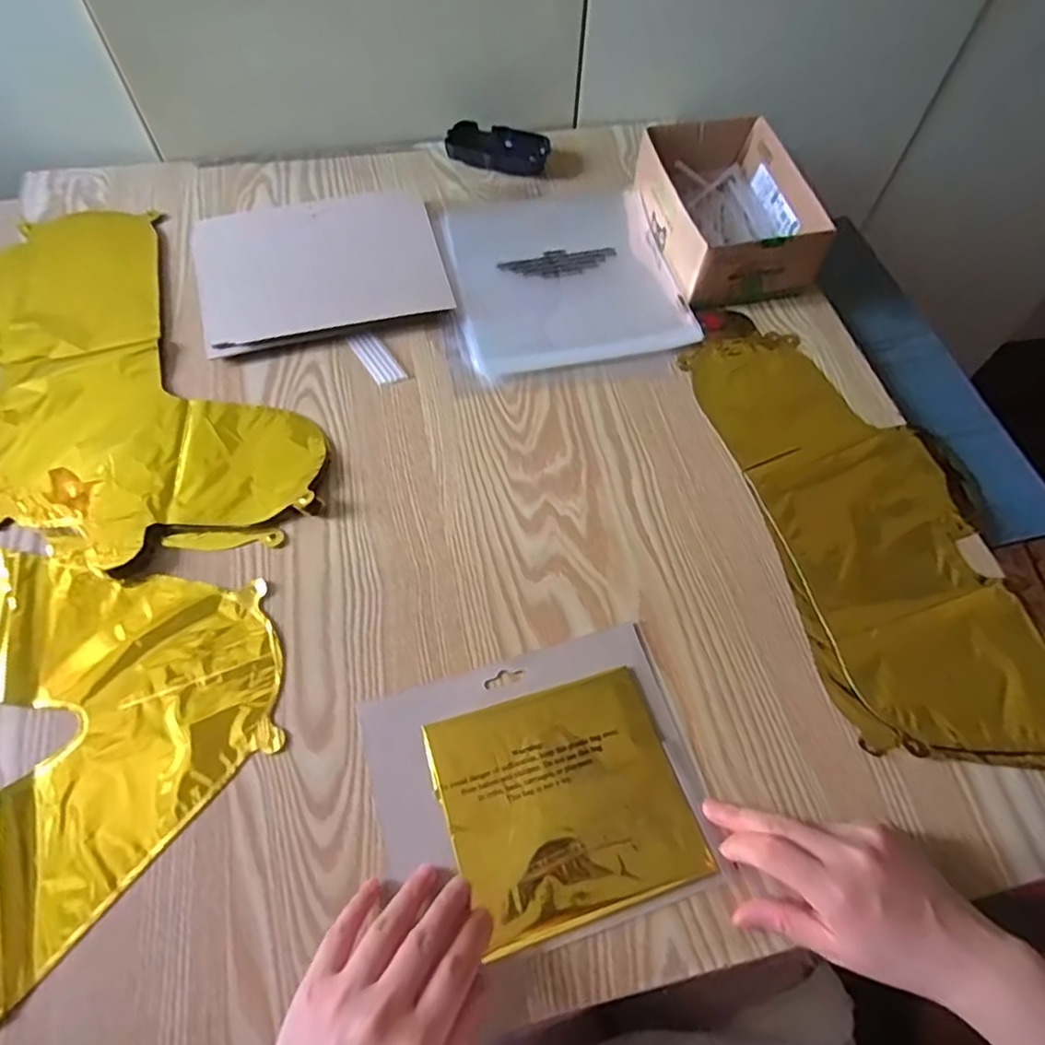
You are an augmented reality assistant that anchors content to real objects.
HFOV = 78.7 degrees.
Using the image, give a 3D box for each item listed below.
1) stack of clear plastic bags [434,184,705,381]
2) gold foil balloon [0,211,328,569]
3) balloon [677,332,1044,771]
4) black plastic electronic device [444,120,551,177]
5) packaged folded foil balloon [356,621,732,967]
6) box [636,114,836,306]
[{"bbox_3d":[0.033,-0.246,0.612,0.204,0.012,0.238,-11,62,-8],"label":"stack of clear plastic bags"},{"bbox_3d":[-0.350,-0.120,0.531,0.220,0.011,0.416,-33,67,-18],"label":"gold foil balloon"},{"bbox_3d":[0.273,-0.004,0.482,0.185,0.014,0.383,-10,62,-7],"label":"balloon"},{"bbox_3d":[-0.027,-0.404,0.693,0.108,0.030,0.049,6,61,2],"label":"black plastic electronic device"},{"bbox_3d":[0.010,0.162,0.396,0.194,0.007,0.161,-15,62,-9],"label":"packaged folded foil balloon"},{"bbox_3d":[0.198,-0.304,0.627,0.133,0.070,0.196,-9,62,-7],"label":"box"}]

